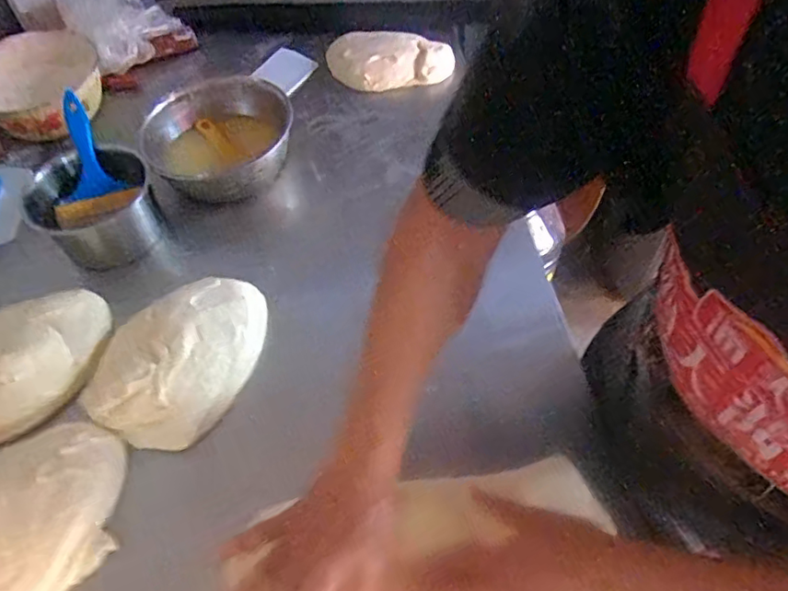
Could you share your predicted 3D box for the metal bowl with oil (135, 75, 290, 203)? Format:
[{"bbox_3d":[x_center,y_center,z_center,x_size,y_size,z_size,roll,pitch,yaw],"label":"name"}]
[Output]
[{"bbox_3d":[-0.229,-0.218,0.800,0.218,0.086,0.183,-28,59,-16],"label":"metal bowl with oil"}]

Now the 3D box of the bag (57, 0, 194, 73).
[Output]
[{"bbox_3d":[-0.452,-0.469,0.953,0.175,0.084,0.171,-32,60,-19],"label":"bag"}]

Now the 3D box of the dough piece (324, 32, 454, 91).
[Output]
[{"bbox_3d":[-0.009,-0.389,0.922,0.205,0.043,0.128,-2,55,1],"label":"dough piece"}]

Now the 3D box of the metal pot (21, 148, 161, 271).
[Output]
[{"bbox_3d":[-0.373,-0.112,0.722,0.127,0.089,0.134,-1,55,1],"label":"metal pot"}]

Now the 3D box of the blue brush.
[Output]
[{"bbox_3d":[-0.385,-0.169,0.719,0.099,0.063,0.184,-16,79,-9],"label":"blue brush"}]

